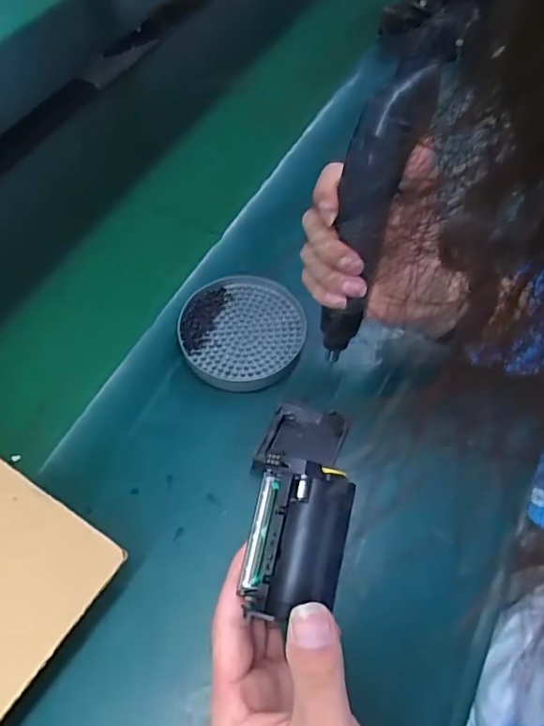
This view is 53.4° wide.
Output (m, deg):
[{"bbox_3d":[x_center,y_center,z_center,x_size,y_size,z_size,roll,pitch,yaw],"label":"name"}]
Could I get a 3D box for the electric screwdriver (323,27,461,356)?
[{"bbox_3d":[0.062,-0.094,0.363,0.037,0.227,0.029,25,37,17],"label":"electric screwdriver"}]

